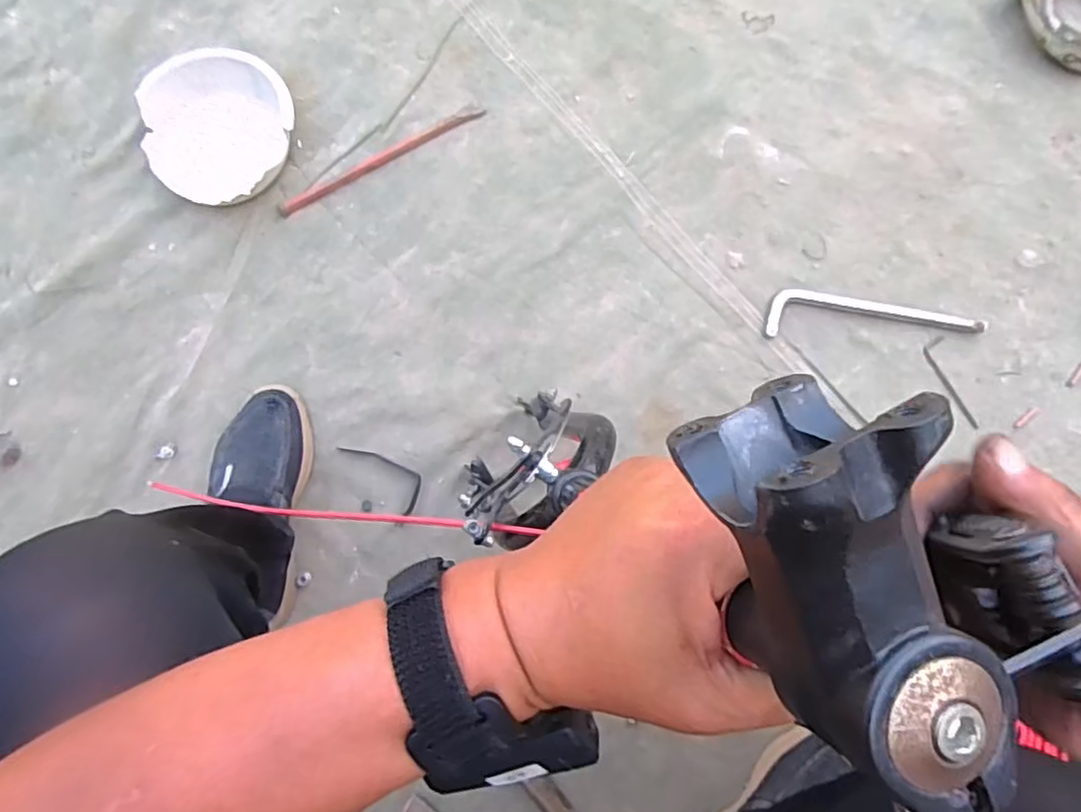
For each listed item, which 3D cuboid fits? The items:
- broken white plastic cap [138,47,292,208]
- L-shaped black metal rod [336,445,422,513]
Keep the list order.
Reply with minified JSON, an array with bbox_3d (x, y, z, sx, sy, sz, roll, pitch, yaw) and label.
[{"bbox_3d":[-0.373,-0.320,0.734,0.162,0.062,0.172,30,84,3],"label":"broken white plastic cap"},{"bbox_3d":[-0.181,0.073,0.739,0.115,0.005,0.046,44,85,4],"label":"L-shaped black metal rod"}]

